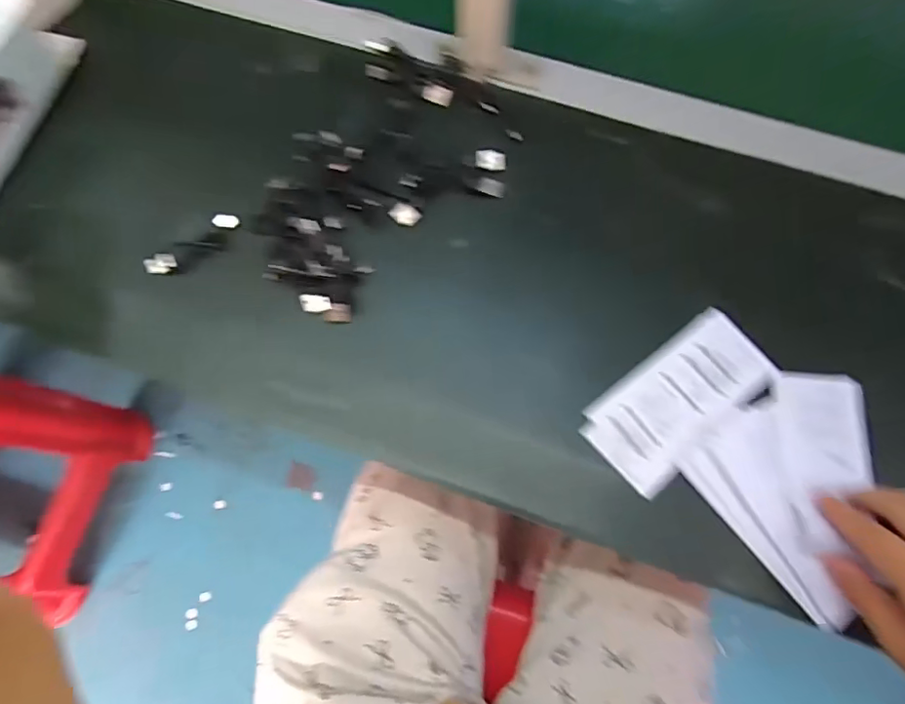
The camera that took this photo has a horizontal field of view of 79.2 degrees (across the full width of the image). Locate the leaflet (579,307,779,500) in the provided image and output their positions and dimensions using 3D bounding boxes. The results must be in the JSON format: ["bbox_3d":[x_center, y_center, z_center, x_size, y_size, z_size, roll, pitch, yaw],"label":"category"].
[{"bbox_3d":[0.147,0.030,0.358,0.123,0.011,0.064,-38,75,-11],"label":"leaflet"}]

